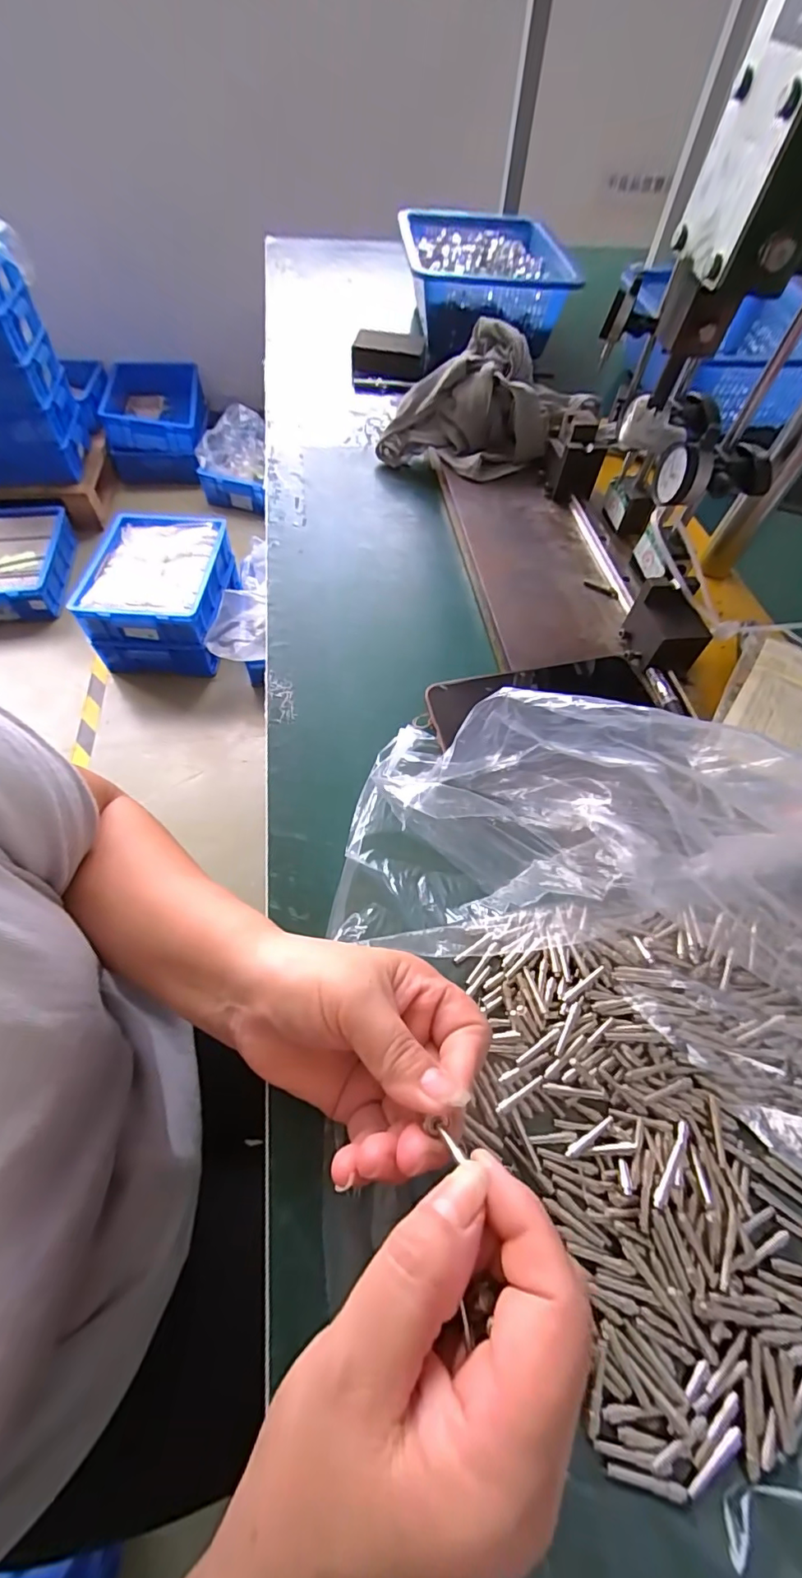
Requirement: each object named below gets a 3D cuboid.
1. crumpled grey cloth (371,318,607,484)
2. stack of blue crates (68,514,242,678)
[{"bbox_3d":[0.098,-0.410,0.557,0.194,0.094,0.154,34,64,19],"label":"crumpled grey cloth"},{"bbox_3d":[-0.659,-0.539,1.440,0.339,0.225,0.422,4,58,0],"label":"stack of blue crates"}]

